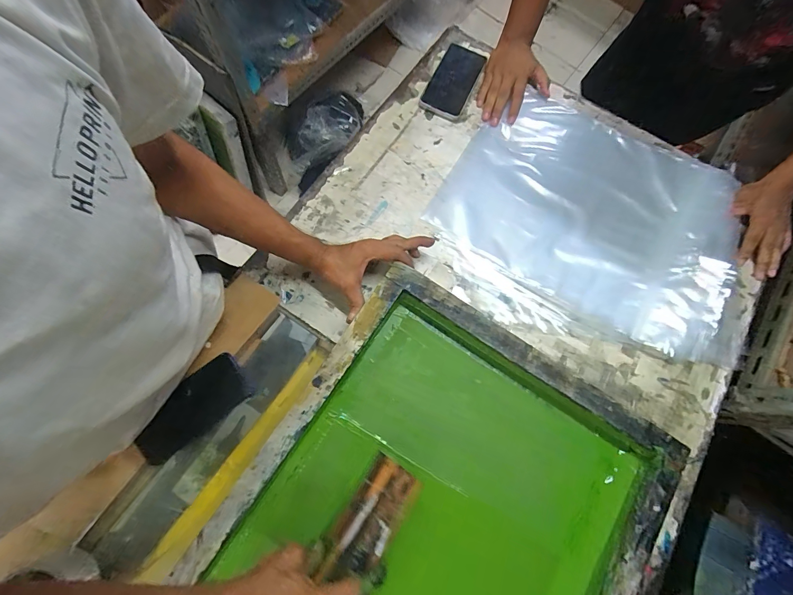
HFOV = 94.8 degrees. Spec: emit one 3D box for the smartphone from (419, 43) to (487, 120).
[{"bbox_3d":[0.106,-0.406,0.686,0.078,0.013,0.157,25,75,2],"label":"smartphone"}]

